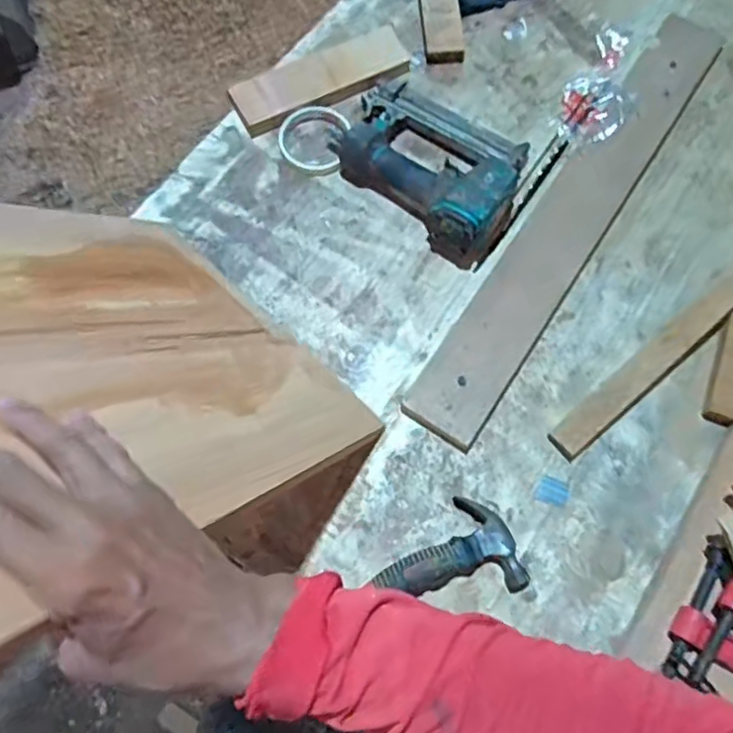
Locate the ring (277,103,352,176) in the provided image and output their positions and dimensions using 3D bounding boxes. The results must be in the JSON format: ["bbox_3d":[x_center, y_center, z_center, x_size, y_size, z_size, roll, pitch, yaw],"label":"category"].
[{"bbox_3d":[-0.065,-0.274,0.748,0.082,0.021,0.087,-1,70,2],"label":"ring"}]

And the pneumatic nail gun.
[{"bbox_3d":[0.068,-0.239,0.713,0.231,0.060,0.168,31,73,12],"label":"pneumatic nail gun"}]

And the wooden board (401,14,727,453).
[{"bbox_3d":[0.244,-0.185,0.712,0.097,0.022,0.640,33,75,13],"label":"wooden board"}]

